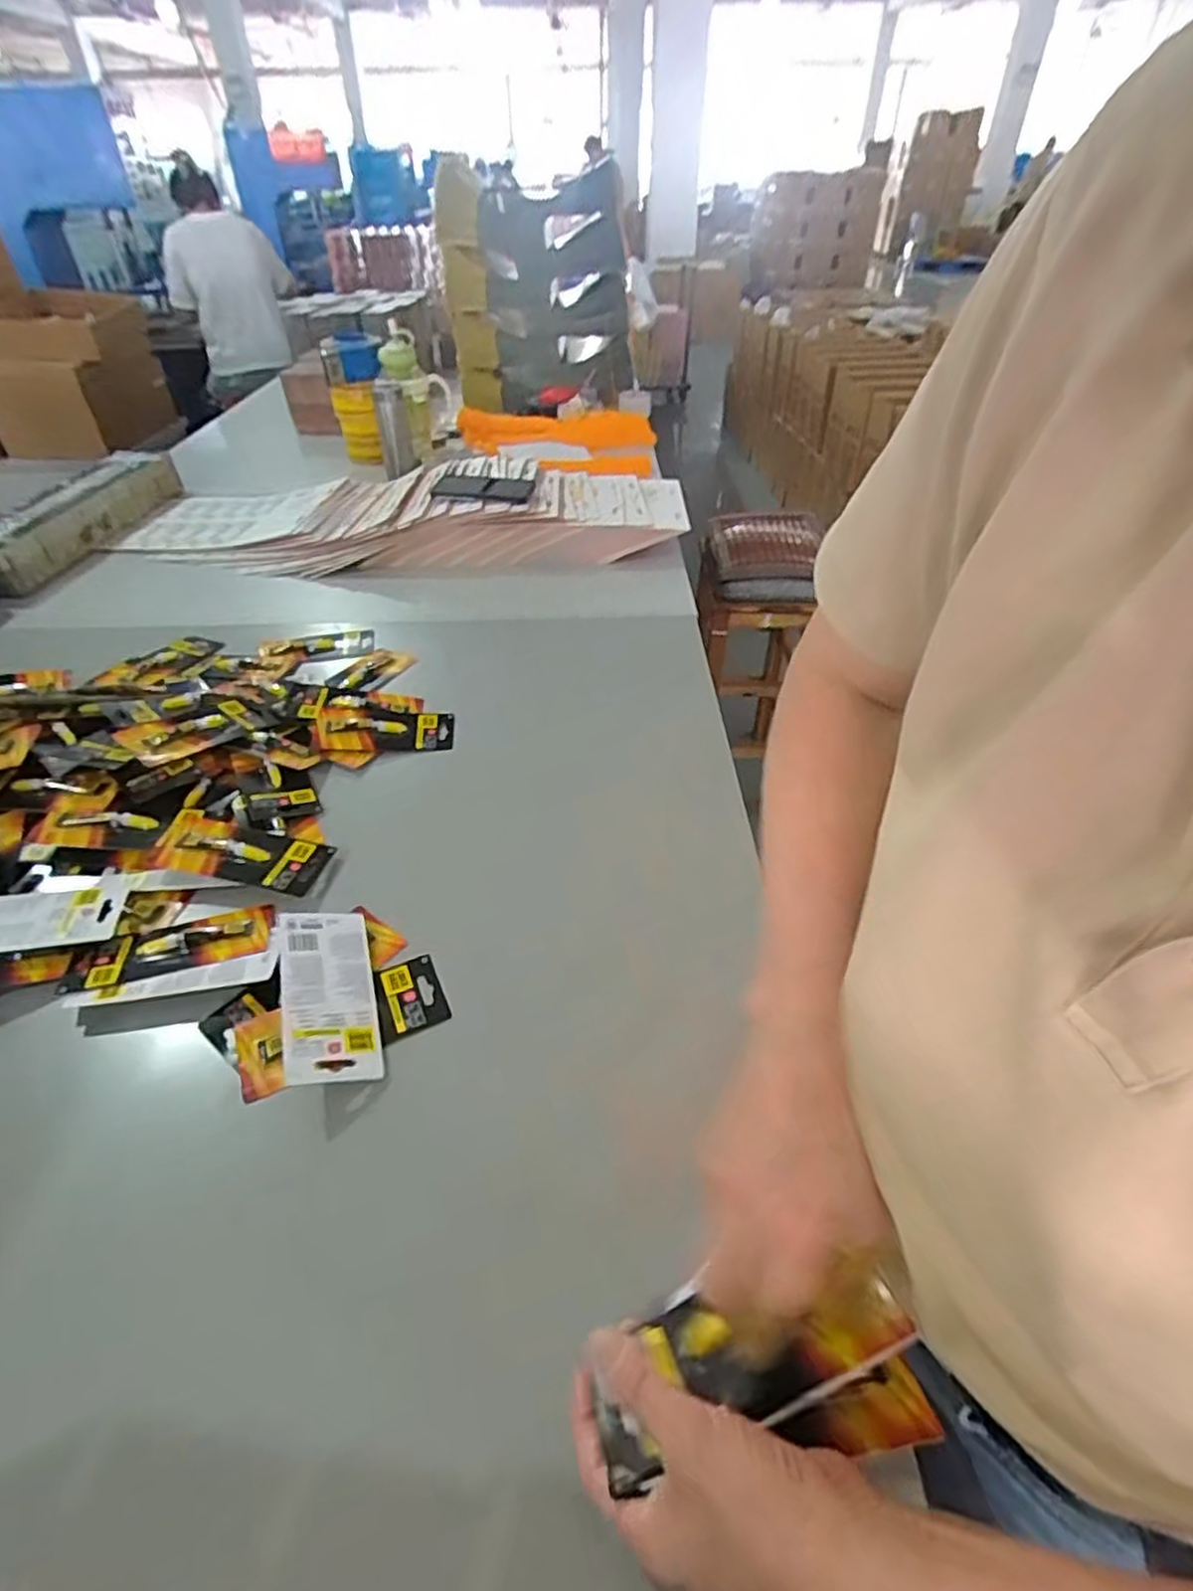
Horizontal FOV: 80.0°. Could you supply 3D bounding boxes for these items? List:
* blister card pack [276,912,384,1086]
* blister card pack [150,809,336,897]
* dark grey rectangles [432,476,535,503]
[{"bbox_3d":[-0.211,0.153,0.562,0.070,0.007,0.155,6,37,-32],"label":"blister card pack"},{"bbox_3d":[-0.340,0.053,0.677,0.162,0.017,0.074,9,42,10],"label":"blister card pack"},{"bbox_3d":[-0.191,-0.512,1.183,0.164,0.016,0.095,5,42,6],"label":"dark grey rectangles"}]

